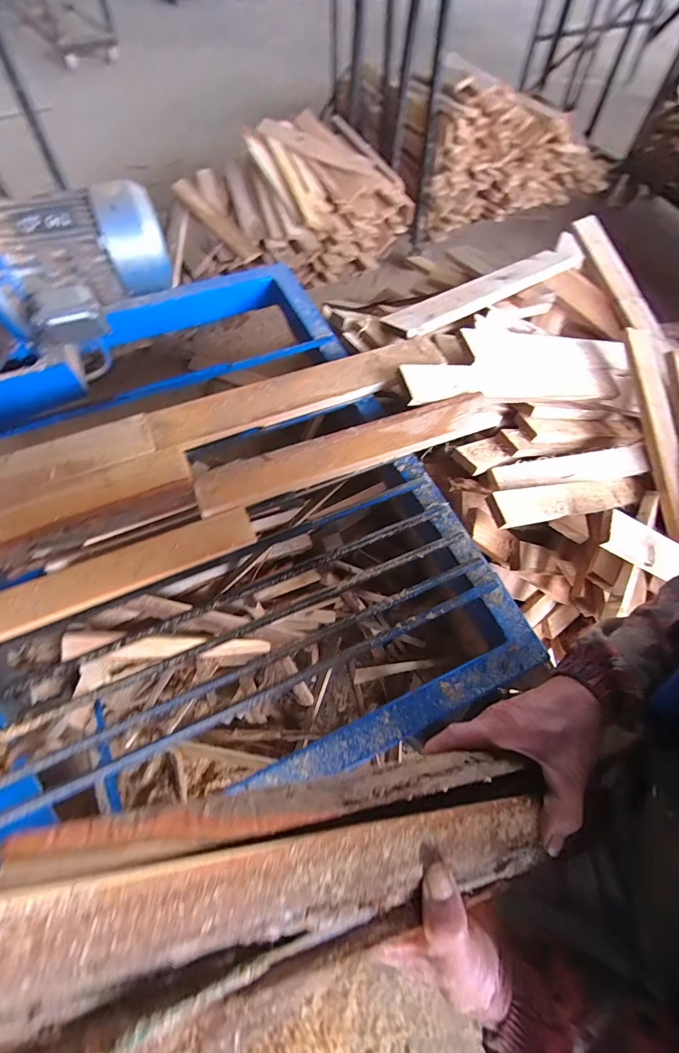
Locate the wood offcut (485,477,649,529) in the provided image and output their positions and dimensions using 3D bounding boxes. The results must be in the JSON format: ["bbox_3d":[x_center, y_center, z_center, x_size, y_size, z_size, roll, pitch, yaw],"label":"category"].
[{"bbox_3d":[0.406,-0.049,0.705,0.389,0.025,0.061,-9,63,-26],"label":"wood offcut"}]

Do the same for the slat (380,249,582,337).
[{"bbox_3d":[0.301,-0.489,0.838,0.514,0.031,0.071,-28,68,-15],"label":"slat"}]

